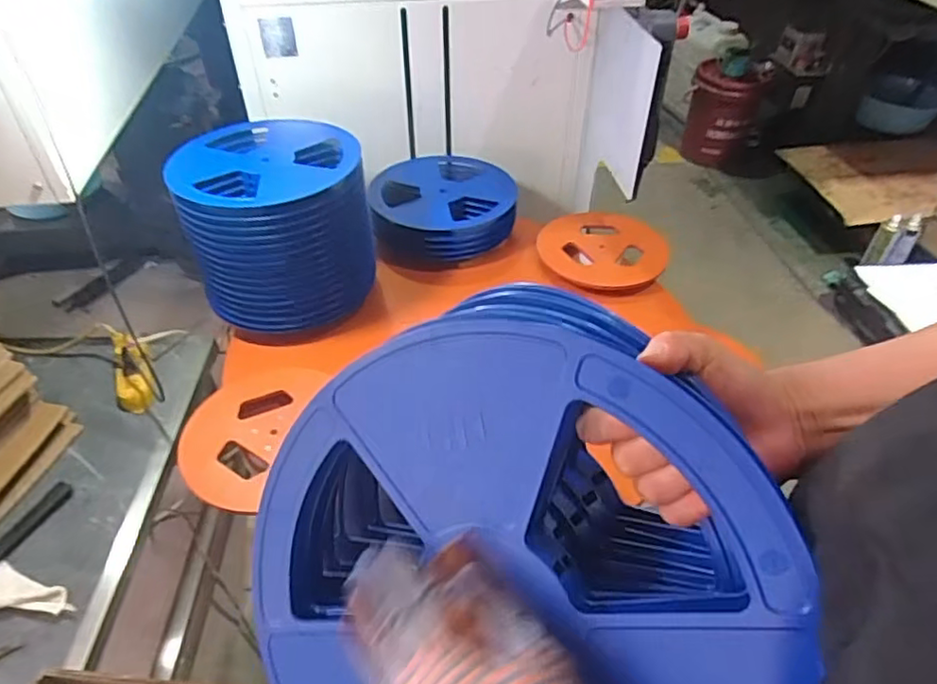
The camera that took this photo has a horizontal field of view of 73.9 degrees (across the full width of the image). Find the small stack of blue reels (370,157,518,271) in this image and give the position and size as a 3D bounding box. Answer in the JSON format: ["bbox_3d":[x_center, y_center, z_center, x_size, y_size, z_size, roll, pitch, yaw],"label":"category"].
[{"bbox_3d":[-0.053,-0.276,1.300,0.291,0.100,0.277,-6,43,-7],"label":"small stack of blue reels"}]

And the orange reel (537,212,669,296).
[{"bbox_3d":[0.273,-0.186,1.248,0.250,0.027,0.229,0,43,0],"label":"orange reel"}]

